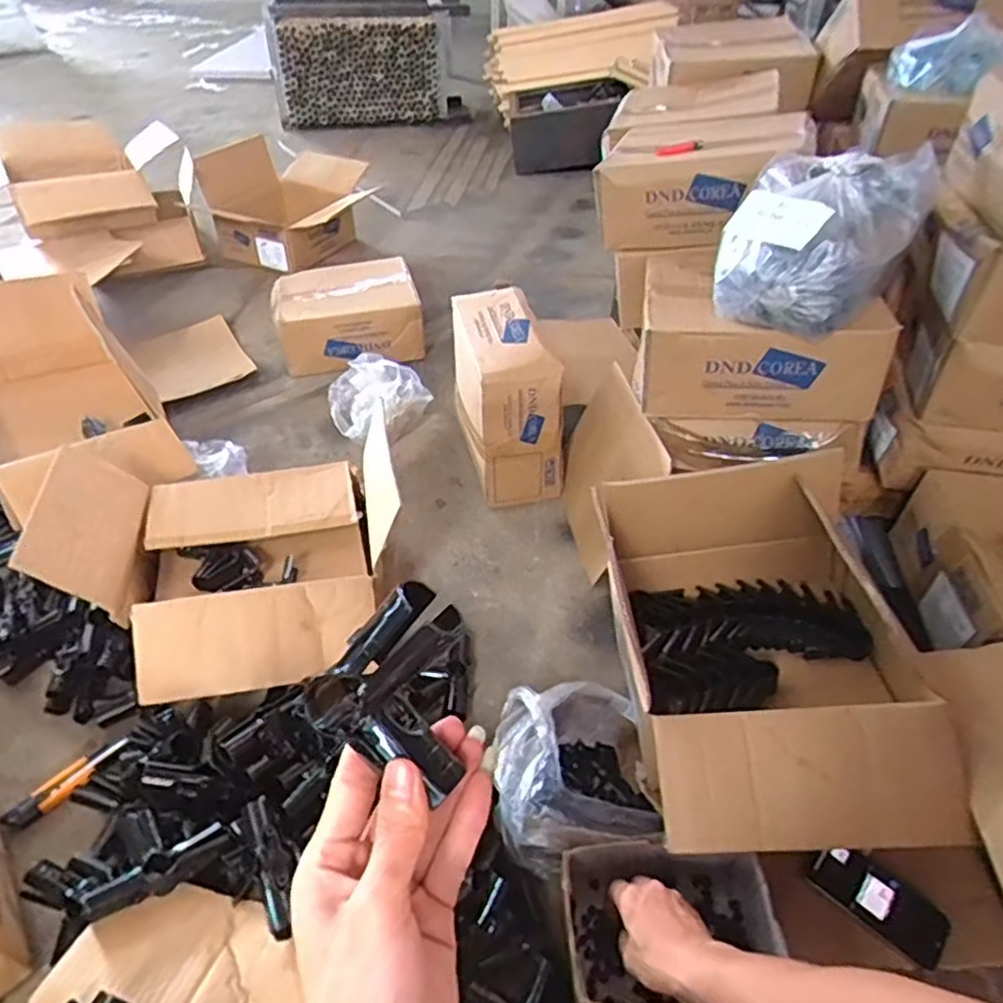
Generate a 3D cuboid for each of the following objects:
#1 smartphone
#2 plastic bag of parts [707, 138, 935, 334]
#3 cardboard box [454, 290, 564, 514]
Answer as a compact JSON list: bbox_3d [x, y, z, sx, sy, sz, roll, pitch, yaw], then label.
[{"bbox_3d":[0.413,0.434,0.747,0.137,0.007,0.066,36,60,24],"label":"smartphone"},{"bbox_3d":[0.410,-0.340,0.881,0.229,0.154,0.241,18,46,18],"label":"plastic bag of parts"},{"bbox_3d":[0.005,-0.203,1.267,0.160,0.269,0.331,-6,43,-7],"label":"cardboard box"}]

